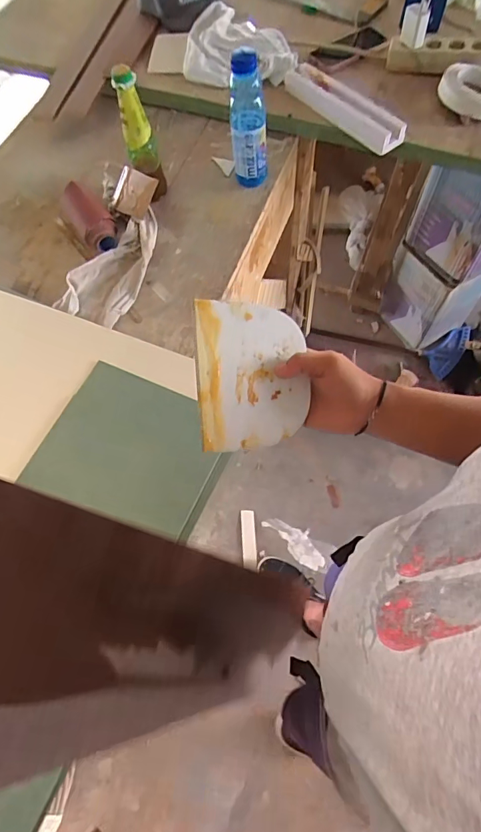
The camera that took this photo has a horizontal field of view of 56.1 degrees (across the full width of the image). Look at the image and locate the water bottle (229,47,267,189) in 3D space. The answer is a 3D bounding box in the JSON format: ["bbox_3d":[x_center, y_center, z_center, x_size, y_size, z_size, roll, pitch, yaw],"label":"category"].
[{"bbox_3d":[0.014,-0.502,0.777,0.062,0.205,0.056,0,65,2],"label":"water bottle"}]

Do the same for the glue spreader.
[{"bbox_3d":[0.012,-0.041,0.453,0.113,0.011,0.142,-3,91,-17],"label":"glue spreader"}]

